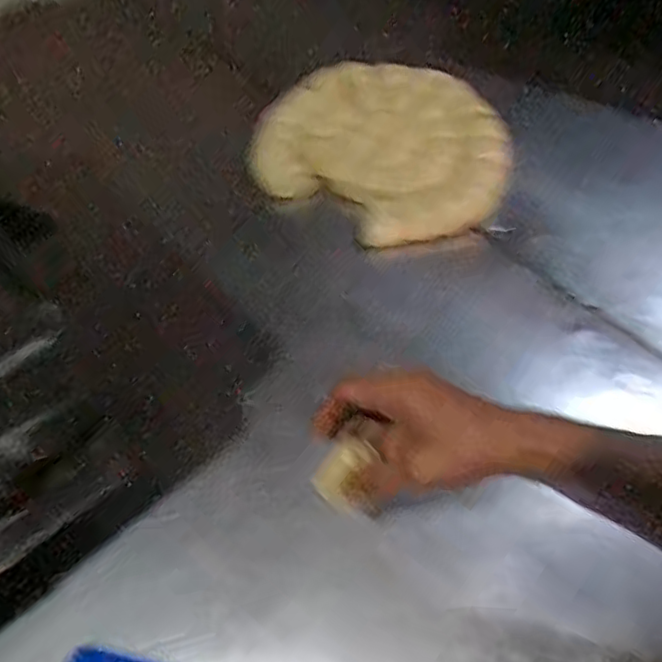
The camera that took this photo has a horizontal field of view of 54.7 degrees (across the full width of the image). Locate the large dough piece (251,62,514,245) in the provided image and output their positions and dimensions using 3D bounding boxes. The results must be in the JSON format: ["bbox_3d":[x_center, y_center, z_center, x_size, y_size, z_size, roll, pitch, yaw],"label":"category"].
[{"bbox_3d":[0.063,-0.218,0.751,0.290,0.056,0.250,28,61,19],"label":"large dough piece"}]

